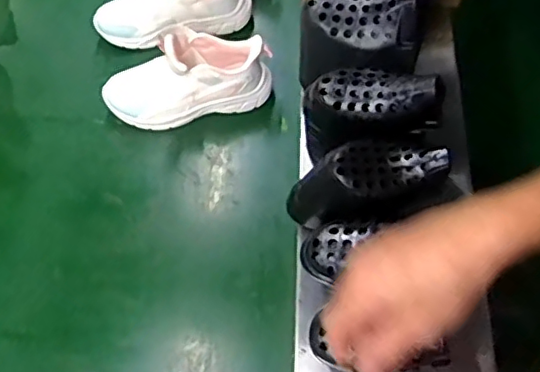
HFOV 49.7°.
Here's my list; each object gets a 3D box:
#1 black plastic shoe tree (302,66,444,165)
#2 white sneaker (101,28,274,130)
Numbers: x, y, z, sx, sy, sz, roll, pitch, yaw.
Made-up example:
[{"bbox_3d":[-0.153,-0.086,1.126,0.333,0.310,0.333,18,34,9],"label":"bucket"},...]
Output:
[{"bbox_3d":[0.108,-0.095,0.692,0.192,0.095,0.071,-11,54,38],"label":"black plastic shoe tree"},{"bbox_3d":[-0.128,-0.161,0.880,0.257,0.126,0.082,-12,62,-6],"label":"white sneaker"}]

